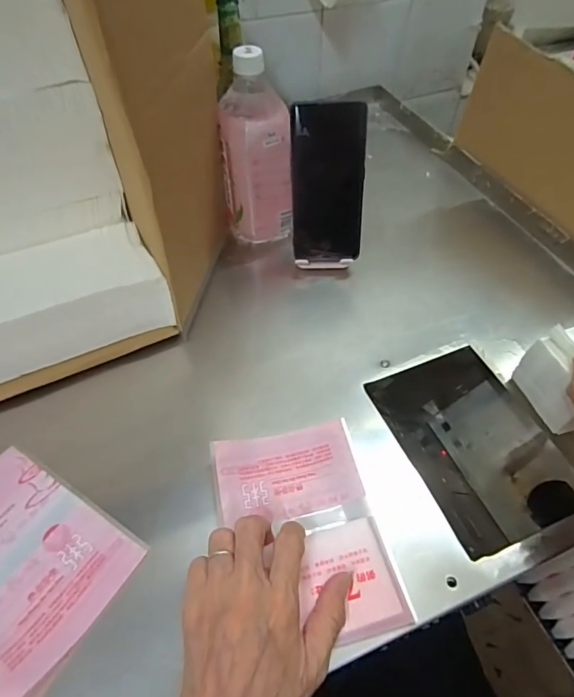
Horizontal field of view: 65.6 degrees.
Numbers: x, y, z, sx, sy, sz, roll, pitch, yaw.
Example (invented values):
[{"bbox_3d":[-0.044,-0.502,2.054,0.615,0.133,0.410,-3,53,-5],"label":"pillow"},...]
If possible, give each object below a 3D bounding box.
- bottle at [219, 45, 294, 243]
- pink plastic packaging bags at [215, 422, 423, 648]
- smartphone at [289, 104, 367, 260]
[{"bbox_3d":[-0.036,-0.214,0.504,0.070,0.191,0.066,-16,54,-11],"label":"bottle"},{"bbox_3d":[0.012,0.137,0.346,0.117,0.021,0.158,-11,53,-8],"label":"pink plastic packaging bags"},{"bbox_3d":[0.044,-0.173,0.483,0.076,0.162,0.007,0,31,3],"label":"smartphone"}]

